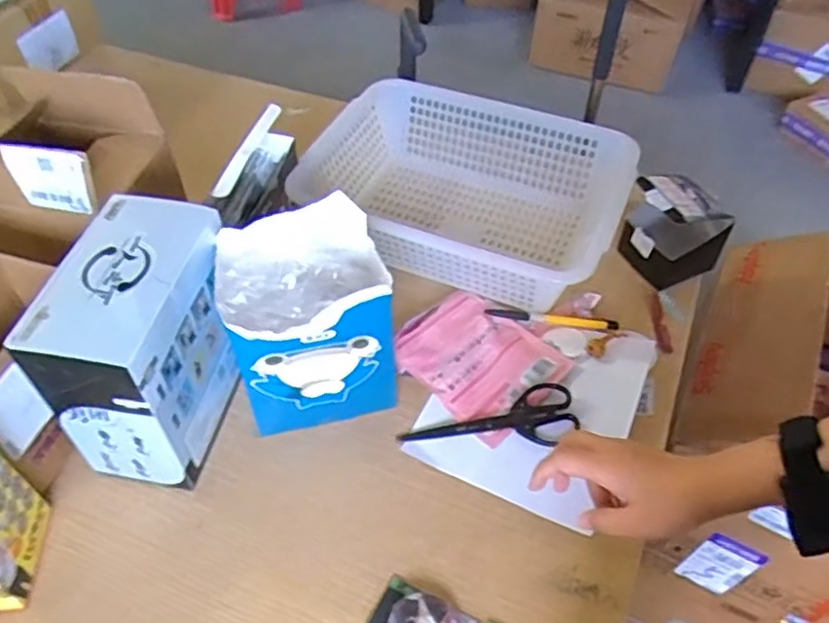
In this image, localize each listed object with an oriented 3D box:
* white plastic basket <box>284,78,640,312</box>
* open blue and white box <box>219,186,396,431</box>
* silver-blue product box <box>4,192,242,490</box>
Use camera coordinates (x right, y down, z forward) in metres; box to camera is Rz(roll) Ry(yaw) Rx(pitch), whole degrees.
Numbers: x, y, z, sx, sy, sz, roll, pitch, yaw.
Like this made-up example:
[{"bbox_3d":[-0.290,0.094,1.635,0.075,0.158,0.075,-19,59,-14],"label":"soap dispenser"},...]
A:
[{"bbox_3d":[0.054,-0.134,0.798,0.350,0.100,0.257,21,53,18],"label":"white plastic basket"},{"bbox_3d":[-0.095,0.012,0.630,0.132,0.181,0.118,-12,50,-9],"label":"open blue and white box"},{"bbox_3d":[-0.231,0.032,0.606,0.098,0.195,0.170,7,50,7],"label":"silver-blue product box"}]

